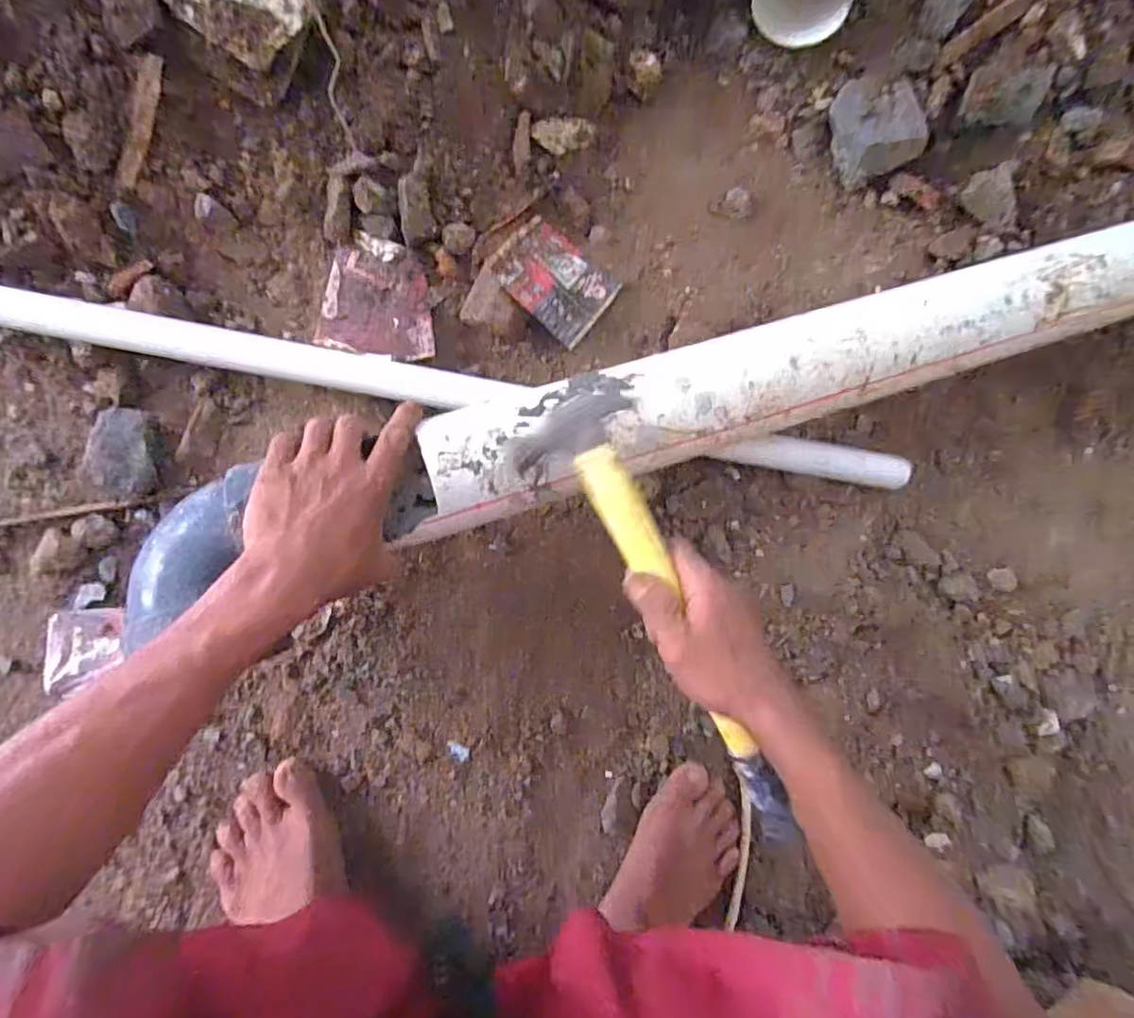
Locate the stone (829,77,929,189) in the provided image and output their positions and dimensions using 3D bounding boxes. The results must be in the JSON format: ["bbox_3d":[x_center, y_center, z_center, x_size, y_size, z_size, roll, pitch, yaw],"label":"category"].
[{"bbox_3d":[0.317,-0.396,0.604,0.078,0.049,0.103,-12,87,-9],"label":"stone"}]

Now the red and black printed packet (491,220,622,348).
[{"bbox_3d":[-0.011,-0.218,0.546,0.106,0.010,0.094,41,64,-8],"label":"red and black printed packet"}]

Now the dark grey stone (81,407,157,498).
[{"bbox_3d":[-0.384,-0.049,0.491,0.048,0.023,0.079,-8,89,-7],"label":"dark grey stone"}]

